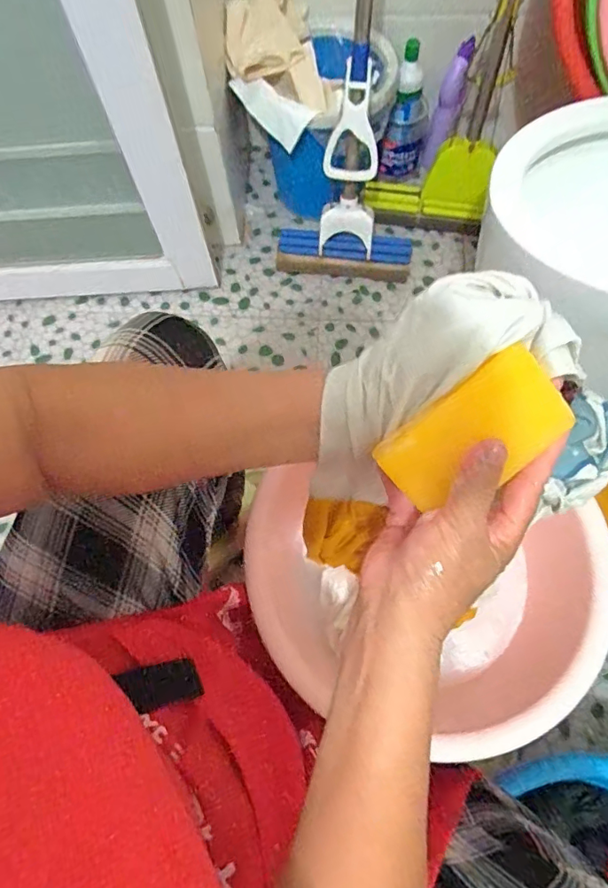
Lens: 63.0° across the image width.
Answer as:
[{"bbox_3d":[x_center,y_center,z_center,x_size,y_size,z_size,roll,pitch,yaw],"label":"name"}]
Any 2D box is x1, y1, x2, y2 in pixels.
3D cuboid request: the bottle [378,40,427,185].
[{"bbox_3d":[0.211,-0.656,1.012,0.068,0.241,0.066,23,71,10],"label":"bottle"}]

